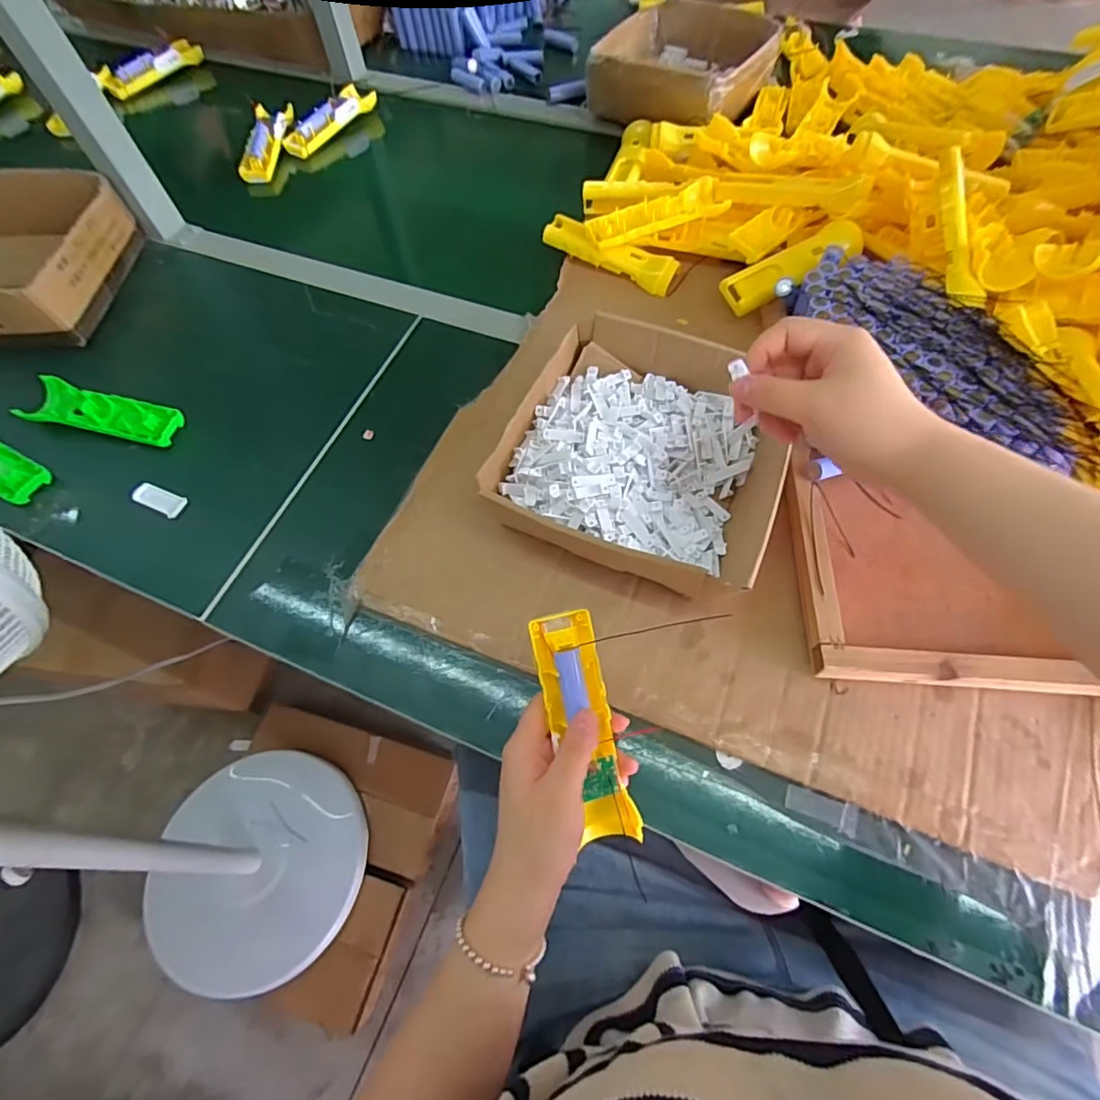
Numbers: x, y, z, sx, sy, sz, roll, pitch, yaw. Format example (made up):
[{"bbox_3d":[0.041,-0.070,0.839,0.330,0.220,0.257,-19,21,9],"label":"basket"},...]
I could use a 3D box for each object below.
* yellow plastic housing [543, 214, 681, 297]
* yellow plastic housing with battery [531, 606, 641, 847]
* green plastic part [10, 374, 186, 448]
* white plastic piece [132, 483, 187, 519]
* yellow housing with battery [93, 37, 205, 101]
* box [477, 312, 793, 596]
[{"bbox_3d":[0.070,-0.346,0.640,0.161,0.035,0.038,27,68,15],"label":"yellow plastic housing"},{"bbox_3d":[0.025,0.121,0.372,0.041,0.022,0.156,-15,91,-5],"label":"yellow plastic housing with battery"},{"bbox_3d":[-0.468,-0.144,0.567,0.163,0.026,0.048,12,65,9],"label":"green plastic part"},{"bbox_3d":[-0.377,-0.049,0.529,0.052,0.012,0.022,23,67,13],"label":"white plastic piece"},{"bbox_3d":[-0.678,-0.820,0.928,0.042,0.032,0.172,41,72,20],"label":"yellow housing with battery"},{"bbox_3d":[0.082,-0.092,0.495,0.232,0.058,0.234,18,65,11],"label":"box"}]

